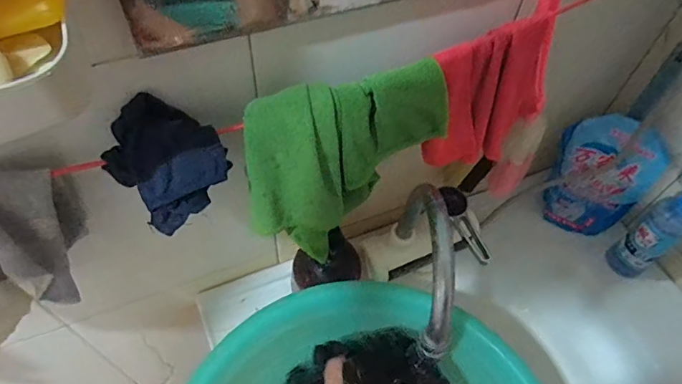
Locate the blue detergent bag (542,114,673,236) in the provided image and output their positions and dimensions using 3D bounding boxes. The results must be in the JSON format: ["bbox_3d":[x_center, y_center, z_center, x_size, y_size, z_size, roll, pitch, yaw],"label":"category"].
[{"bbox_3d":[0.342,-0.020,0.643,0.122,0.165,0.067,37,61,20],"label":"blue detergent bag"}]

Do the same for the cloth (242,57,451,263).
[{"bbox_3d":[0.005,-0.026,0.399,0.165,0.140,0.056,-21,59,-17],"label":"cloth"}]

